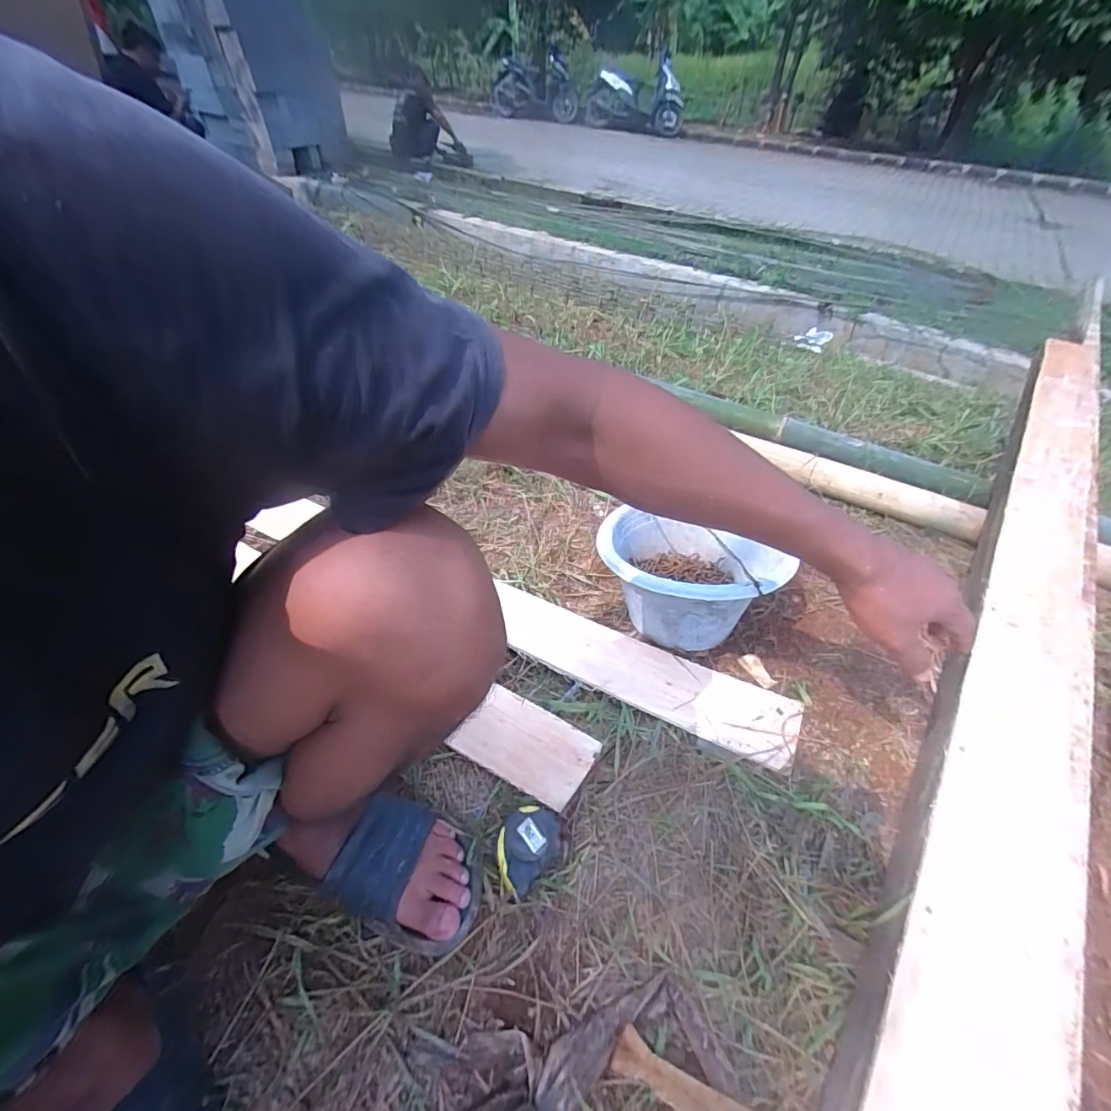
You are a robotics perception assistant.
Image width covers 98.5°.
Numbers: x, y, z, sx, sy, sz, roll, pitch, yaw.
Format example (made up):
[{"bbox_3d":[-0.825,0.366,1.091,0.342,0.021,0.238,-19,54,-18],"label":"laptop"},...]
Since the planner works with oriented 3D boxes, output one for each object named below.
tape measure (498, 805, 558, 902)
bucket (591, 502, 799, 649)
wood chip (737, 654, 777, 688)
[{"bbox_3d":[-0.030,0.311,0.516,0.063,0.035,0.086,33,54,28],"label":"tape measure"},{"bbox_3d":[0.192,0.030,0.708,0.241,0.155,0.225,2,47,-2],"label":"bucket"},{"bbox_3d":[0.282,0.160,0.669,0.027,0.004,0.057,-14,43,-15],"label":"wood chip"}]

